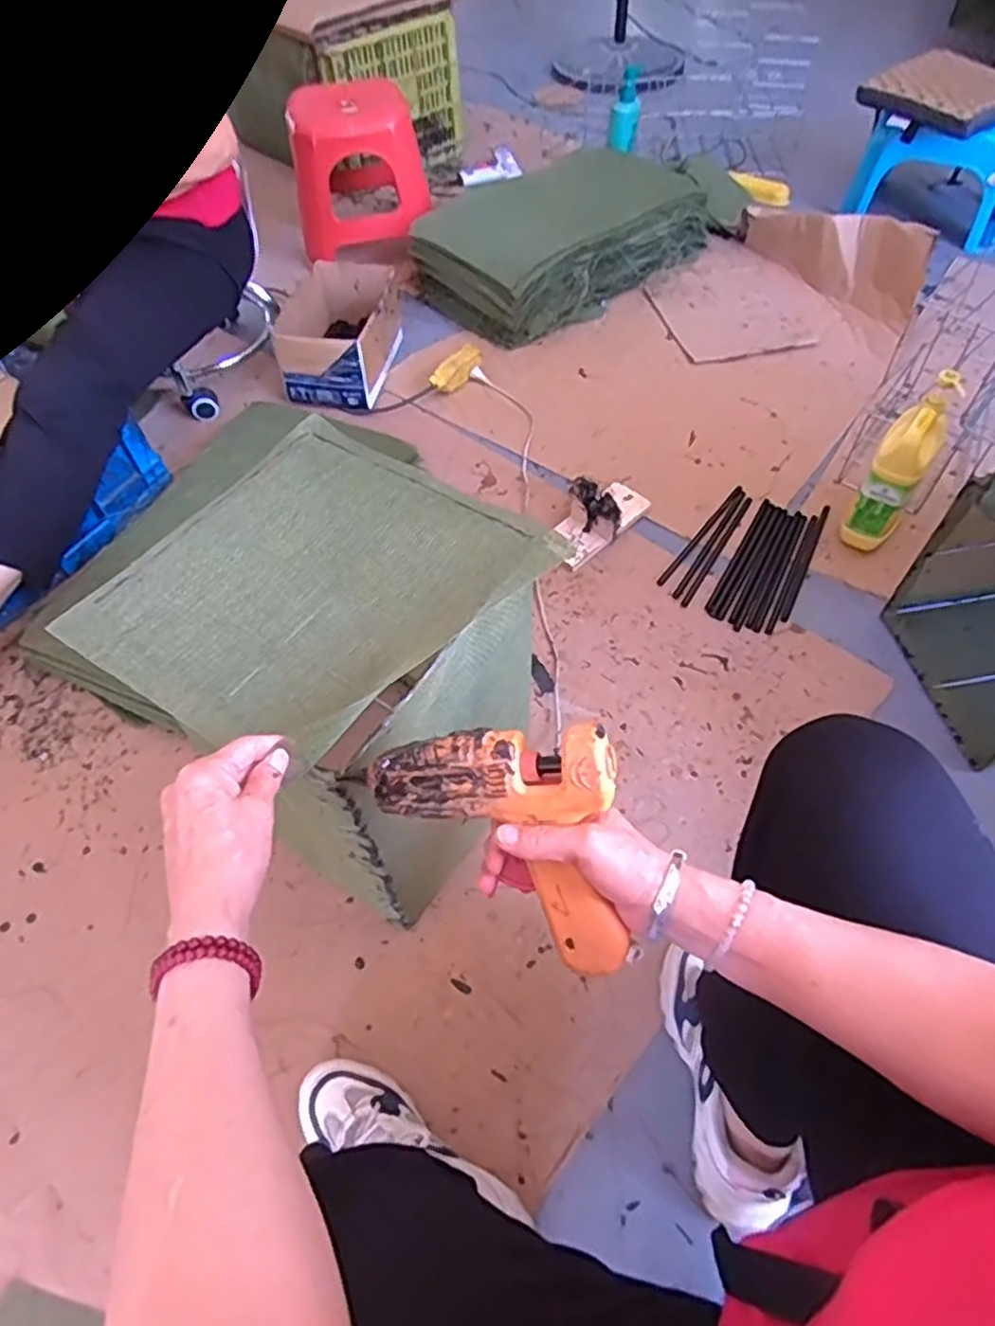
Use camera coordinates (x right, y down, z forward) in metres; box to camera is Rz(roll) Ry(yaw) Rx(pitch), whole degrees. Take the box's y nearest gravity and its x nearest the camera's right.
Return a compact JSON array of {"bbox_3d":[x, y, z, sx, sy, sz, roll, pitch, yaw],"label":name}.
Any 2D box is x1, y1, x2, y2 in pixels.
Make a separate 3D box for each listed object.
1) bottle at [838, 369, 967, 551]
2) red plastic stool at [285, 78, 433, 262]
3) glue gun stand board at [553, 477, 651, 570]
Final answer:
[{"bbox_3d":[0.598,-0.290,1.071,0.074,0.250,0.125,29,63,19],"label":"bottle"},{"bbox_3d":[-0.310,-1.110,1.618,0.281,0.275,0.281,-7,58,-2],"label":"red plastic stool"},{"bbox_3d":[0.162,-0.248,1.165,0.094,0.077,0.196,35,65,22],"label":"glue gun stand board"}]

